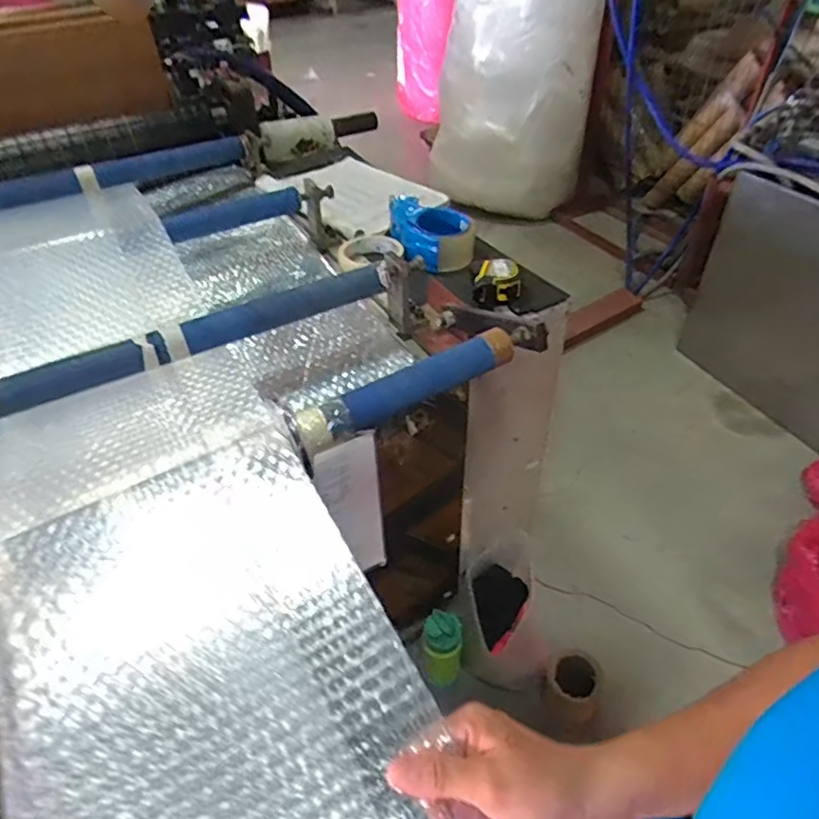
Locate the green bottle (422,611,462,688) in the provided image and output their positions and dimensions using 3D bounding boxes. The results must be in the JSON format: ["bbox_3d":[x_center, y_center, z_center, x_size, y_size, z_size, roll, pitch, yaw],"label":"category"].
[{"bbox_3d":[0.062,0.454,1.103,0.072,0.212,0.066,4,43,6],"label":"green bottle"}]

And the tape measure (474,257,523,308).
[{"bbox_3d":[0.118,-0.168,0.791,0.065,0.042,0.066,7,44,10],"label":"tape measure"}]

